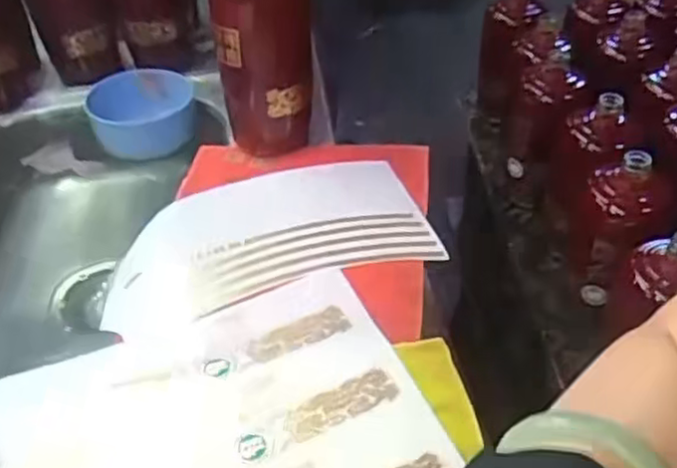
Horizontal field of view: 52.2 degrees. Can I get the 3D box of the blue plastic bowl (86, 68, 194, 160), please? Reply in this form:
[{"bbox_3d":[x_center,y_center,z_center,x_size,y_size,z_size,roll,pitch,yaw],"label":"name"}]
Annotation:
[{"bbox_3d":[-0.204,-0.127,0.733,0.107,0.054,0.097,-12,42,-11],"label":"blue plastic bowl"}]

